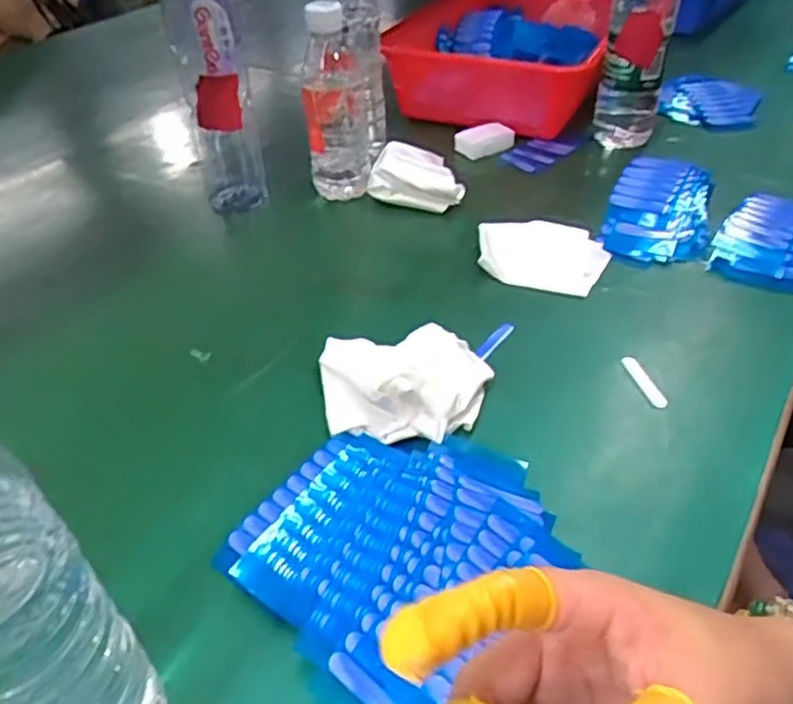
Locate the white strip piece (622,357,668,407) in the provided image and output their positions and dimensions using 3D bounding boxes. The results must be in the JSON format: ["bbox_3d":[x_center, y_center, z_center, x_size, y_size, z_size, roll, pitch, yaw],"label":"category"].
[{"bbox_3d":[0.170,0.020,0.479,0.010,0.006,0.049,-10,40,-8],"label":"white strip piece"}]

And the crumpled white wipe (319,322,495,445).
[{"bbox_3d":[0.004,0.016,0.464,0.116,0.041,0.100,0,40,3],"label":"crumpled white wipe"}]

